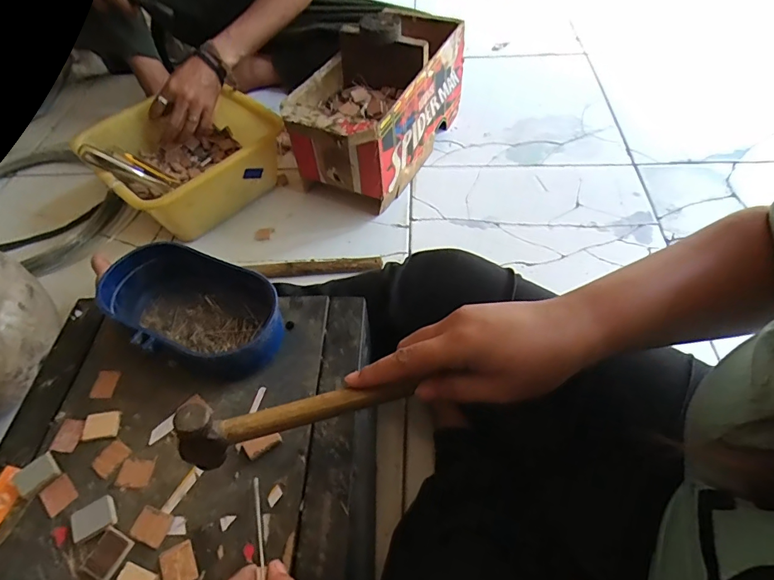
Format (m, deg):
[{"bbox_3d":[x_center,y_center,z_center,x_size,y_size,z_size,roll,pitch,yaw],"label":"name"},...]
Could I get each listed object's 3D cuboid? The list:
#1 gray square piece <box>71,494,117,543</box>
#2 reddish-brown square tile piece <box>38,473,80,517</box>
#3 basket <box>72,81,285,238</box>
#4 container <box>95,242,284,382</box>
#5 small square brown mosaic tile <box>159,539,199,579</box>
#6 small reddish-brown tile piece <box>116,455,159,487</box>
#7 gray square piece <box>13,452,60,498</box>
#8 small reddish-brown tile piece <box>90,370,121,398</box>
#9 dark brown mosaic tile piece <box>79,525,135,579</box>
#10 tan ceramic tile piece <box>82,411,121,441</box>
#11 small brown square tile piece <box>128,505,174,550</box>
[{"bbox_3d":[-0.197,0.153,0.299,0.025,0.008,0.022,-25,56,-15],"label":"gray square piece"},{"bbox_3d":[-0.232,0.144,0.312,0.022,0.004,0.020,36,63,26],"label":"reddish-brown square tile piece"},{"bbox_3d":[-0.337,-0.224,0.762,0.272,0.124,0.251,-39,61,-23],"label":"basket"},{"bbox_3d":[-0.161,0.018,0.374,0.160,0.049,0.087,20,57,17],"label":"container"},{"bbox_3d":[-0.132,0.174,0.280,0.020,0.004,0.025,-26,56,-15],"label":"small square brown mosaic tile"},{"bbox_3d":[-0.181,0.130,0.317,0.026,0.004,0.019,-3,53,1],"label":"small reddish-brown tile piece"},{"bbox_3d":[-0.252,0.133,0.318,0.023,0.008,0.026,34,62,25],"label":"gray square piece"},{"bbox_3d":[-0.231,0.077,0.363,0.019,0.004,0.025,-5,53,-1],"label":"small reddish-brown tile piece"},{"bbox_3d":[-0.180,0.171,0.286,0.024,0.006,0.026,19,57,16],"label":"dark brown mosaic tile piece"},{"bbox_3d":[-0.217,0.103,0.337,0.026,0.004,0.020,-7,53,-2],"label":"tan ceramic tile piece"},{"bbox_3d":[-0.157,0.157,0.295,0.025,0.004,0.020,16,56,15],"label":"small brown square tile piece"}]

